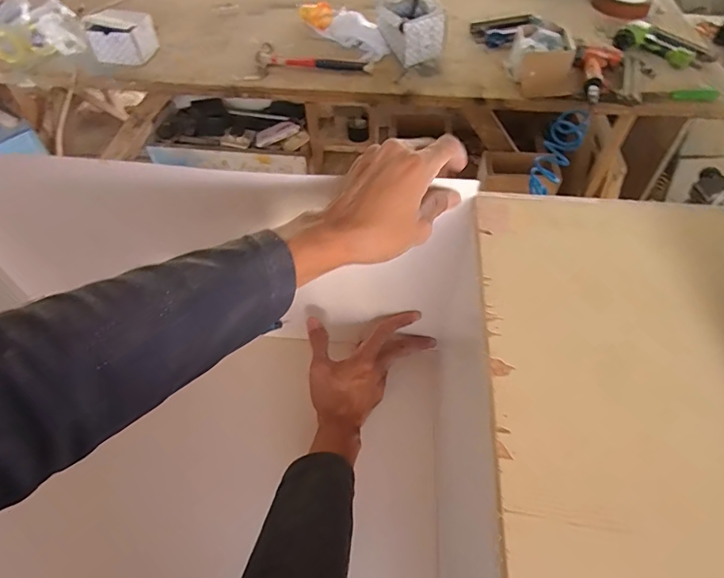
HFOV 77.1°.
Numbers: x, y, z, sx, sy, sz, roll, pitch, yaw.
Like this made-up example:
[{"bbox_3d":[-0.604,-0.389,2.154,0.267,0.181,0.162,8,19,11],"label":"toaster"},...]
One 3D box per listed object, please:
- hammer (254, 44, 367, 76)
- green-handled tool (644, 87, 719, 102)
[{"bbox_3d":[-0.133,-0.613,1.235,0.309,0.050,0.103,1,51,2],"label":"hammer"},{"bbox_3d":[0.770,-0.474,1.101,0.169,0.030,0.034,4,52,4],"label":"green-handled tool"}]

